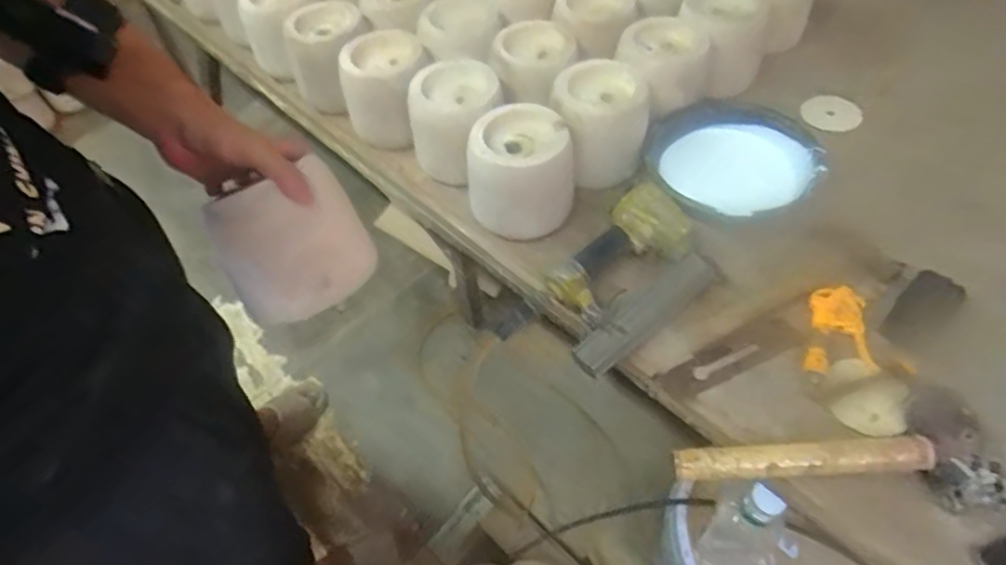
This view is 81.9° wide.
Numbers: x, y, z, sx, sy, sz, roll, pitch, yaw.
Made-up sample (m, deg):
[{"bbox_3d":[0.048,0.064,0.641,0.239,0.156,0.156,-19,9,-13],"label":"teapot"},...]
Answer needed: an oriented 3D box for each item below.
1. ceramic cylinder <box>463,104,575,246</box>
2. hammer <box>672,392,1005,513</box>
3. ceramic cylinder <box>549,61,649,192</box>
[{"bbox_3d":[0.021,-0.140,0.755,0.135,0.115,0.147,-2,55,4],"label":"ceramic cylinder"},{"bbox_3d":[0.310,0.176,0.548,0.273,0.063,0.105,-8,54,0],"label":"hammer"},{"bbox_3d":[0.131,-0.215,0.807,0.132,0.111,0.149,8,56,11],"label":"ceramic cylinder"}]

